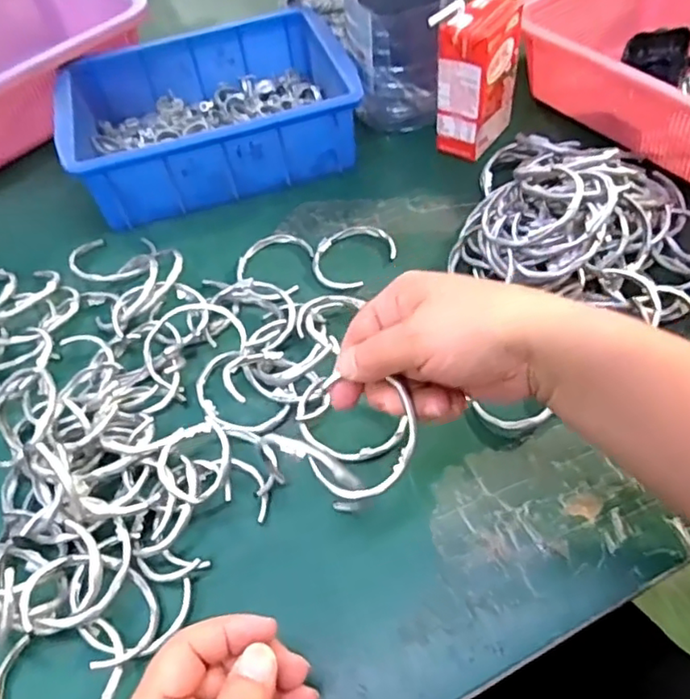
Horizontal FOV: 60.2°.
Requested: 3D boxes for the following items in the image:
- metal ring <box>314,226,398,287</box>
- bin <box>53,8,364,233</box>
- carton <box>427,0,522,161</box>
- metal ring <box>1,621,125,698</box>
[{"bbox_3d":[0.005,-0.073,0.460,0.065,0.008,0.048,-33,59,-17],"label":"metal ring"},{"bbox_3d":[-0.122,-0.212,0.538,0.237,0.073,0.169,-17,54,-8],"label":"bin"},{"bbox_3d":[0.109,-0.226,0.492,0.047,0.109,0.072,29,60,23],"label":"carton"},{"bbox_3d":[-0.140,0.164,0.292,0.063,0.007,0.052,-17,45,5],"label":"metal ring"}]

